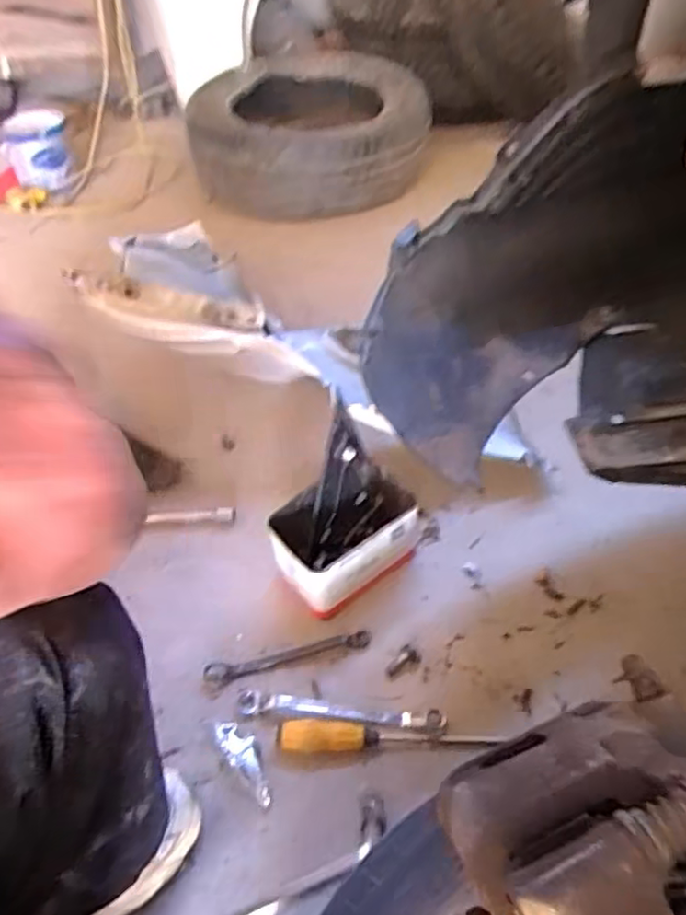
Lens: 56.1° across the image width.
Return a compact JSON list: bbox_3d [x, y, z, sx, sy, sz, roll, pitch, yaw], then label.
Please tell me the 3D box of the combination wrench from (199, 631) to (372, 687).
[{"bbox_3d":[-0.064,0.234,0.756,0.195,0.004,0.023,-11,47,-6],"label":"combination wrench"}]

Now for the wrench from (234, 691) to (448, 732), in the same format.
[{"bbox_3d":[-0.003,0.277,0.704,0.225,0.012,0.026,3,47,7],"label":"wrench"}]

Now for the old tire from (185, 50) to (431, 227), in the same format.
[{"bbox_3d":[-0.072,-0.762,1.553,0.513,0.209,0.558,33,57,30],"label":"old tire"}]

